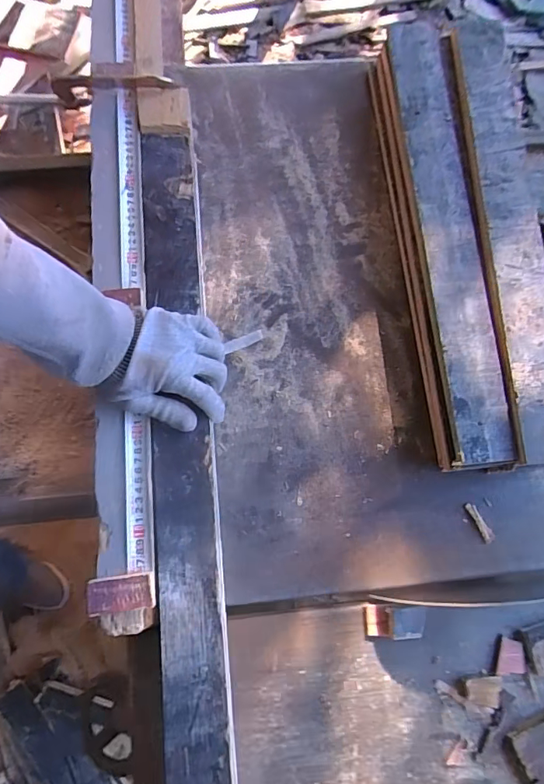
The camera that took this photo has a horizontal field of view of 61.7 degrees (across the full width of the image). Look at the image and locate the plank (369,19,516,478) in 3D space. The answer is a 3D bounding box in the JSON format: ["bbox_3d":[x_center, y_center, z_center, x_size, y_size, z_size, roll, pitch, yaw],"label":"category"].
[{"bbox_3d":[0.202,-0.188,0.563,0.084,0.067,0.558,-5,79,-2],"label":"plank"}]

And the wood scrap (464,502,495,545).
[{"bbox_3d":[0.241,0.151,0.526,0.012,0.010,0.049,-28,81,-6],"label":"wood scrap"}]

